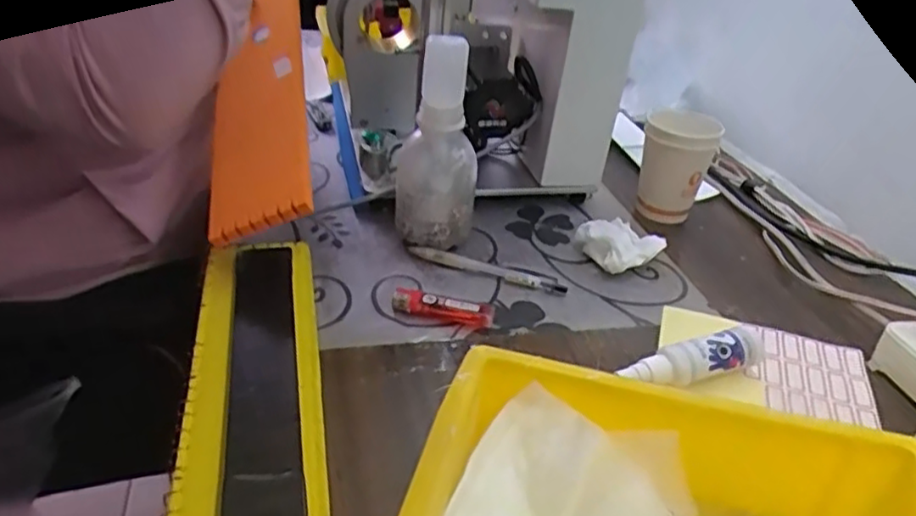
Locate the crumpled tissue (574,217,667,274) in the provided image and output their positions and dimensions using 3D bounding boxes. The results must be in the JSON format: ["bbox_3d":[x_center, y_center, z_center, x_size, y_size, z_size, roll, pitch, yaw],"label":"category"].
[{"bbox_3d":[0.143,-0.011,0.604,0.057,0.027,0.061,-10,35,-21],"label":"crumpled tissue"}]

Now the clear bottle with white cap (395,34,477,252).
[{"bbox_3d":[-0.019,-0.088,0.570,0.067,0.176,0.058,0,33,-7],"label":"clear bottle with white cap"}]

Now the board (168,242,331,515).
[{"bbox_3d":[-0.124,0.091,0.415,0.079,0.025,0.333,-4,33,-12],"label":"board"}]

